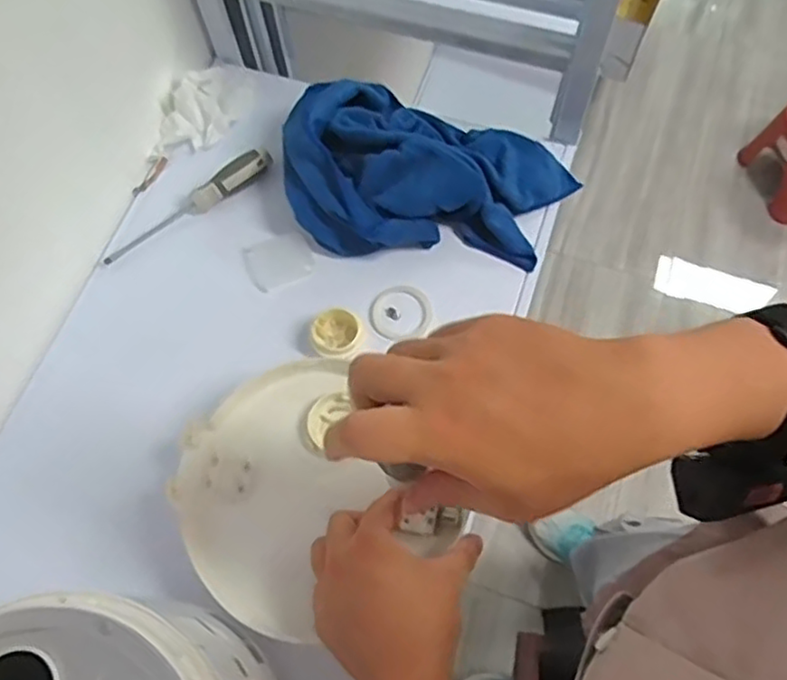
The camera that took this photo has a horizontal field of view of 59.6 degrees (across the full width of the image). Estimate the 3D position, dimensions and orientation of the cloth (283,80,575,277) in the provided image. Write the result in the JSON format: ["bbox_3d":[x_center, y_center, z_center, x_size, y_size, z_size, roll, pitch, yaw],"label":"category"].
[{"bbox_3d":[0.024,-0.148,0.642,0.265,0.075,0.164,18,69,10],"label":"cloth"}]

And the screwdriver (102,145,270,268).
[{"bbox_3d":[-0.199,-0.132,0.670,0.184,0.023,0.024,-36,70,-12],"label":"screwdriver"}]

